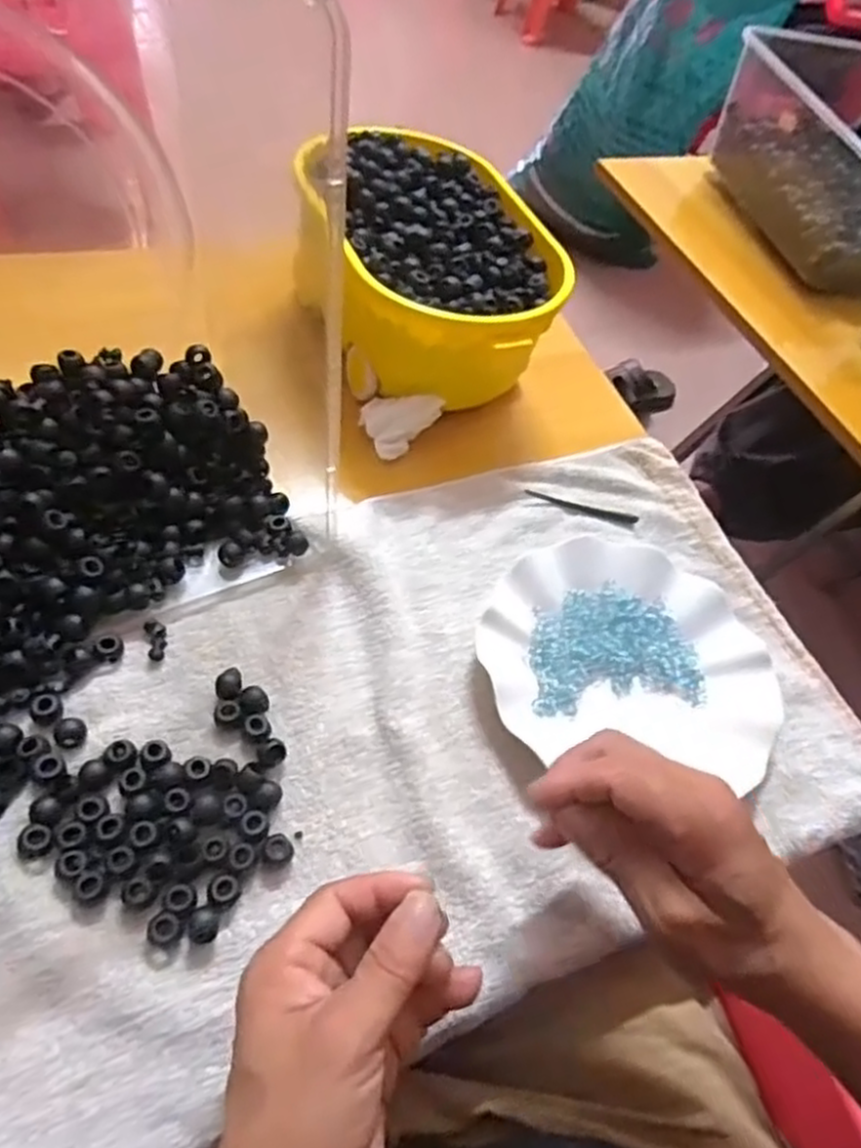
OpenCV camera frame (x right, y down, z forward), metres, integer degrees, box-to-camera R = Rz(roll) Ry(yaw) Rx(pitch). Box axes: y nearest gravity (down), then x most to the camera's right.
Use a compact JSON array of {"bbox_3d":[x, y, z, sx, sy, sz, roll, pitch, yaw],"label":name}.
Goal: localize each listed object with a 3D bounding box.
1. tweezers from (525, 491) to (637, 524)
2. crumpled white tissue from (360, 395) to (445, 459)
[{"bbox_3d":[0.111,-0.048,0.556,0.088,0.004,0.008,13,51,-13],"label":"tweezers"},{"bbox_3d":[-0.020,-0.106,0.548,0.058,0.028,0.035,3,55,-12],"label":"crumpled white tissue"}]

